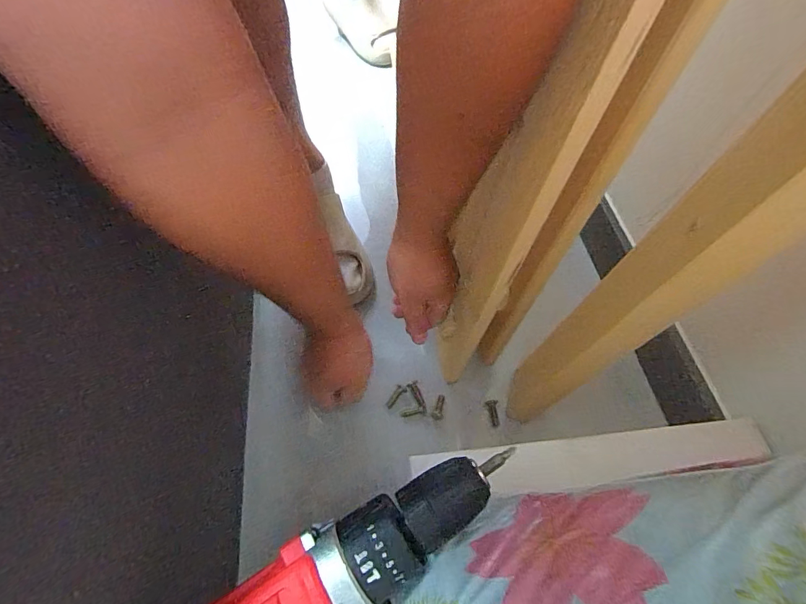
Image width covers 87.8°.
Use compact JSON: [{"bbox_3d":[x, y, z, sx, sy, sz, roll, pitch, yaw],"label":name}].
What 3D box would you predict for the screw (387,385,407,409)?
[{"bbox_3d":[-0.009,0.108,0.478,0.011,0.004,0.029,36,65,25],"label":"screw"}]

